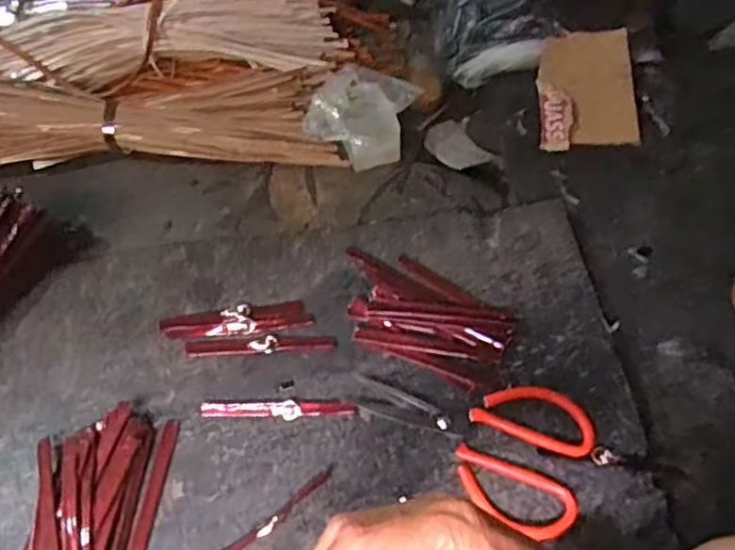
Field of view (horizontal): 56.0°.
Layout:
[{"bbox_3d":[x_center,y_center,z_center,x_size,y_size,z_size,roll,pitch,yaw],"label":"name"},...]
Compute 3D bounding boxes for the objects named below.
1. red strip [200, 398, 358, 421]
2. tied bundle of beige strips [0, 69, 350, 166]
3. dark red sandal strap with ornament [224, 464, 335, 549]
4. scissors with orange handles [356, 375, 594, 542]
[{"bbox_3d":[-0.083,0.127,0.651,0.143,0.005,0.018,0,55,-4],"label":"red strip"},{"bbox_3d":[-0.308,-0.194,0.846,0.540,0.044,0.128,0,55,-4],"label":"tied bundle of beige strips"},{"bbox_3d":[-0.085,0.212,0.592,0.142,0.004,0.015,-31,63,-23],"label":"dark red sandal strap with ornament"},{"bbox_3d":[0.093,0.138,0.634,0.216,0.013,0.117,23,56,12],"label":"scissors with orange handles"}]

